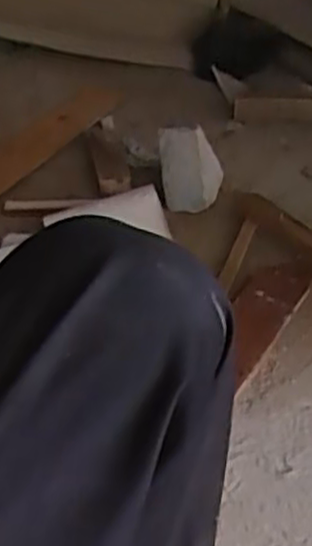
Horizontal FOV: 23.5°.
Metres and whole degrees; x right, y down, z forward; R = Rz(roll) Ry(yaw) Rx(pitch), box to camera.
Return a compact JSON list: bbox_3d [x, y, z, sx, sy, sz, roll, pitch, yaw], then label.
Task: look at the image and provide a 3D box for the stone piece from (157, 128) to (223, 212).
[{"bbox_3d":[0.053,-0.160,1.180,0.105,0.137,0.066,4,40,6],"label":"stone piece"}]

